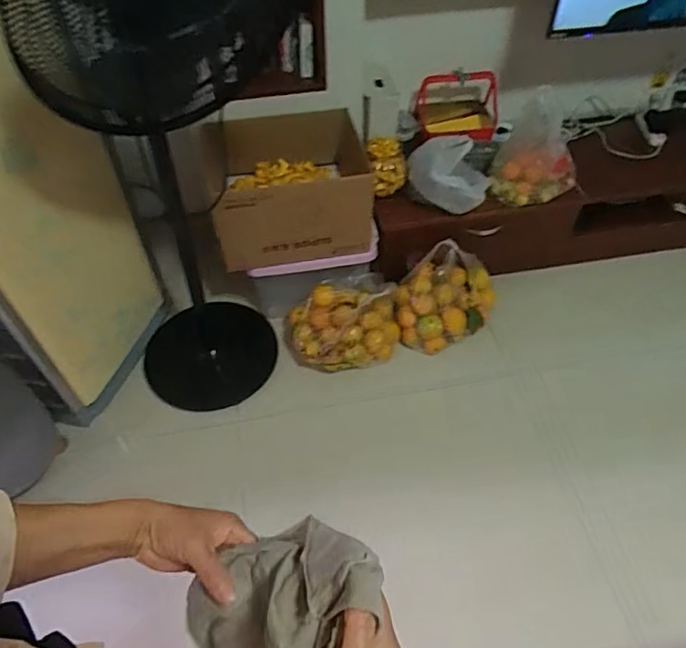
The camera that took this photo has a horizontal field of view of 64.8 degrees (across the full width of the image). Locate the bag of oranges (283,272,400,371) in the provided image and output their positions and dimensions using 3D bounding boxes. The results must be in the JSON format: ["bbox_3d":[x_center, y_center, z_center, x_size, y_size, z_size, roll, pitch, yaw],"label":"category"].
[{"bbox_3d":[-0.004,0.002,1.541,0.322,0.180,0.230,-5,51,-3],"label":"bag of oranges"}]

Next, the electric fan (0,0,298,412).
[{"bbox_3d":[-0.397,-0.284,1.168,0.348,1.170,0.399,-26,55,-20],"label":"electric fan"}]

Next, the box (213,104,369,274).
[{"bbox_3d":[-0.127,-0.379,1.481,0.422,0.240,0.352,-7,51,-5],"label":"box"}]

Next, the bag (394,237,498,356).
[{"bbox_3d":[0.298,-0.074,1.542,0.281,0.227,0.176,-12,52,-9],"label":"bag"}]

